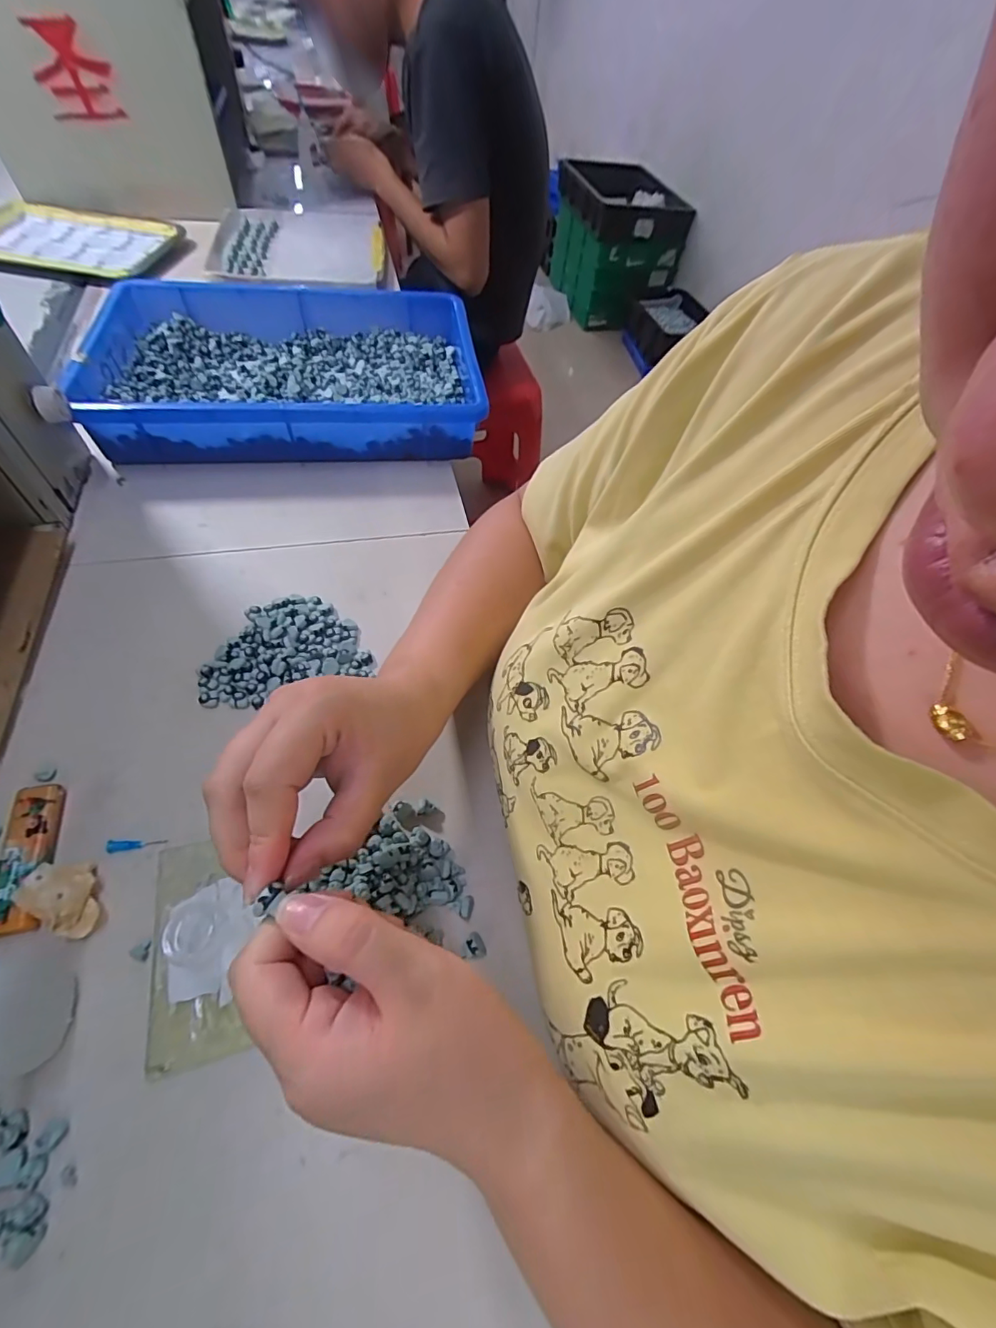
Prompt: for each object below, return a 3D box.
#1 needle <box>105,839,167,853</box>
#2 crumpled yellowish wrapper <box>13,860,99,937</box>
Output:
[{"bbox_3d":[-0.210,0.105,0.290,0.031,0.004,0.007,0,57,-5],"label":"needle"},{"bbox_3d":[-0.229,0.123,0.266,0.036,0.020,0.031,17,56,6],"label":"crumpled yellowish wrapper"}]

